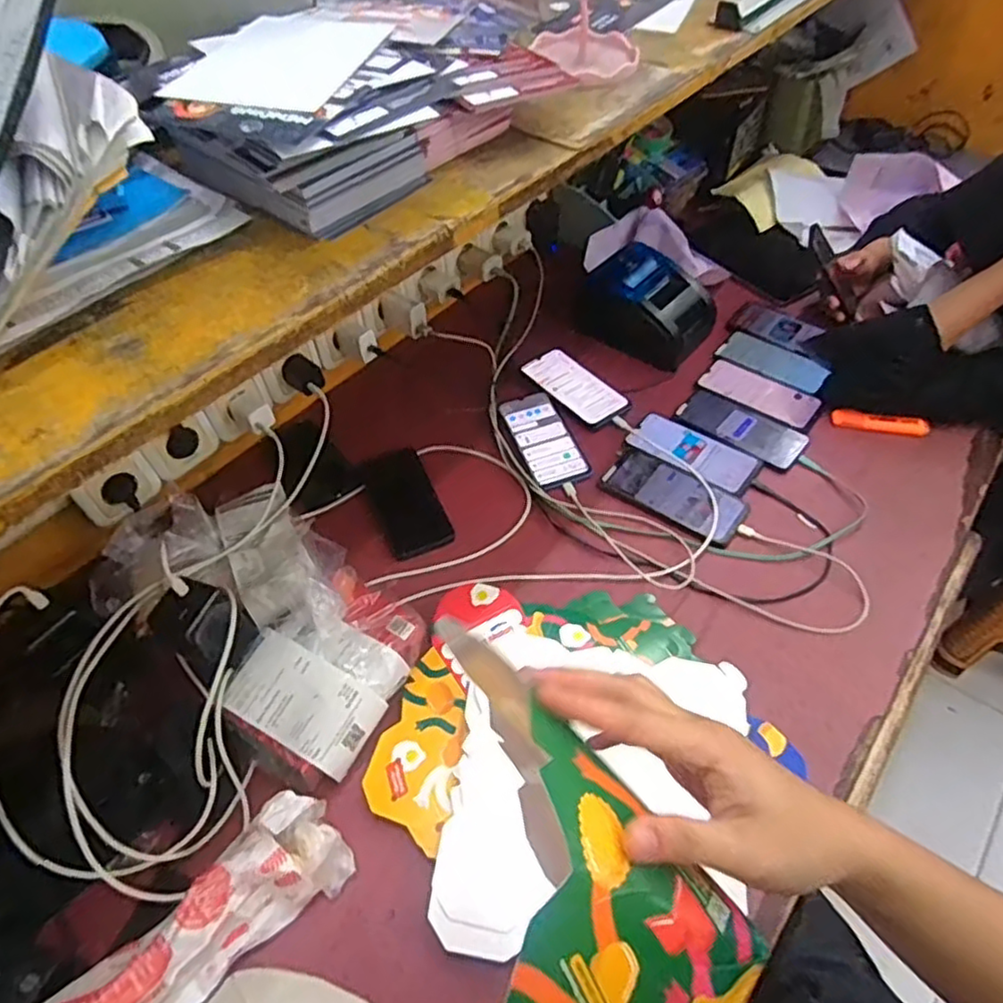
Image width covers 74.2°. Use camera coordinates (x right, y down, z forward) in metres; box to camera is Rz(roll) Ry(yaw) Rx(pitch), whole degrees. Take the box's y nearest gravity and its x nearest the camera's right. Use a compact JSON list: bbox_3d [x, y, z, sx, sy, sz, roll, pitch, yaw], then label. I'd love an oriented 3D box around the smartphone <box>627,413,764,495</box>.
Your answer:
[{"bbox_3d":[0.249,-0.065,0.860,0.162,0.008,0.072,30,58,25],"label":"smartphone"}]

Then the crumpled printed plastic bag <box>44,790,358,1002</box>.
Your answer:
[{"bbox_3d":[-0.232,0.328,0.505,0.234,0.055,0.077,-35,57,-24],"label":"crumpled printed plastic bag"}]

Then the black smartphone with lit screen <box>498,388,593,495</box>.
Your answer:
[{"bbox_3d":[0.055,-0.086,0.889,0.071,0.009,0.170,-16,51,-10],"label":"black smartphone with lit screen"}]

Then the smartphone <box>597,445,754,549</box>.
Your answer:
[{"bbox_3d":[0.212,-0.010,0.810,0.165,0.007,0.081,29,57,24],"label":"smartphone"}]

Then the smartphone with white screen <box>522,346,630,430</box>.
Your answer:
[{"bbox_3d":[0.106,-0.167,0.939,0.083,0.011,0.170,-30,55,-20],"label":"smartphone with white screen"}]

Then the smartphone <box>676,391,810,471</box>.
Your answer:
[{"bbox_3d":[0.318,-0.101,0.882,0.163,0.009,0.077,33,59,27],"label":"smartphone"}]

